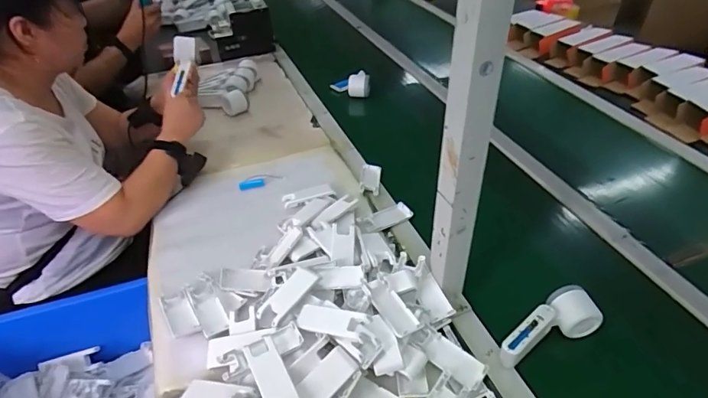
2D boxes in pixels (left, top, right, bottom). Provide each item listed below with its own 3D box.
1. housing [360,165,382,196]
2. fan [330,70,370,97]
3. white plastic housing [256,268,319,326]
[{"bbox_3d":[0.034,-0.041,0.915,0.037,0.017,0.074,4,51,6],"label":"housing"},{"bbox_3d":[-0.010,-0.315,1.241,0.104,0.061,0.032,-2,40,-1],"label":"fan"},{"bbox_3d":[-0.094,0.140,0.648,0.045,0.019,0.099,24,46,27],"label":"white plastic housing"}]

